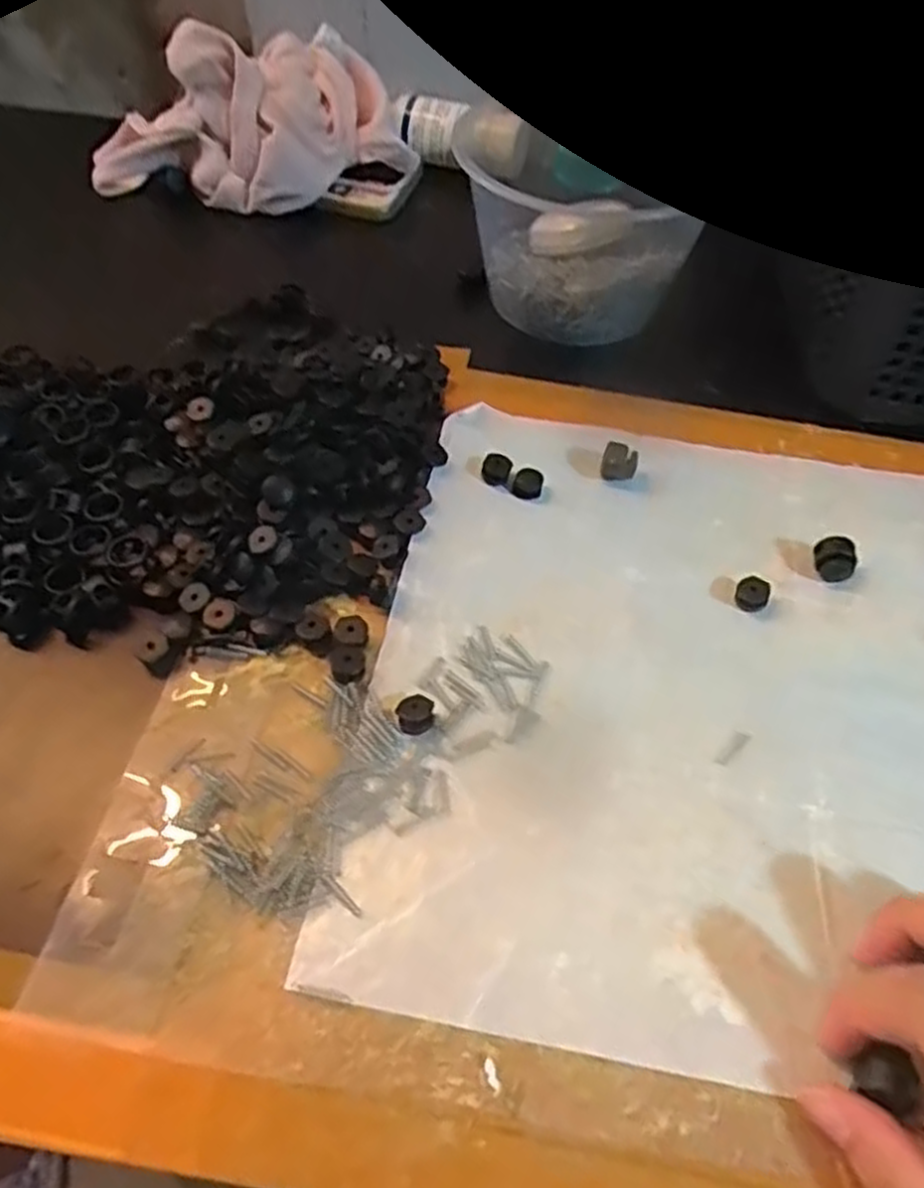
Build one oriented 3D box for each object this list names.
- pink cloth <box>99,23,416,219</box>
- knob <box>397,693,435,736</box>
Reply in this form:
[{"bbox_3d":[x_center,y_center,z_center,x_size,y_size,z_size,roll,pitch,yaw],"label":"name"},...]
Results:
[{"bbox_3d":[-0.139,-0.300,0.493,0.206,0.081,0.087,-7,53,-7],"label":"pink cloth"},{"bbox_3d":[-0.017,0.045,0.288,0.013,0.008,0.014,1,53,-1],"label":"knob"}]

